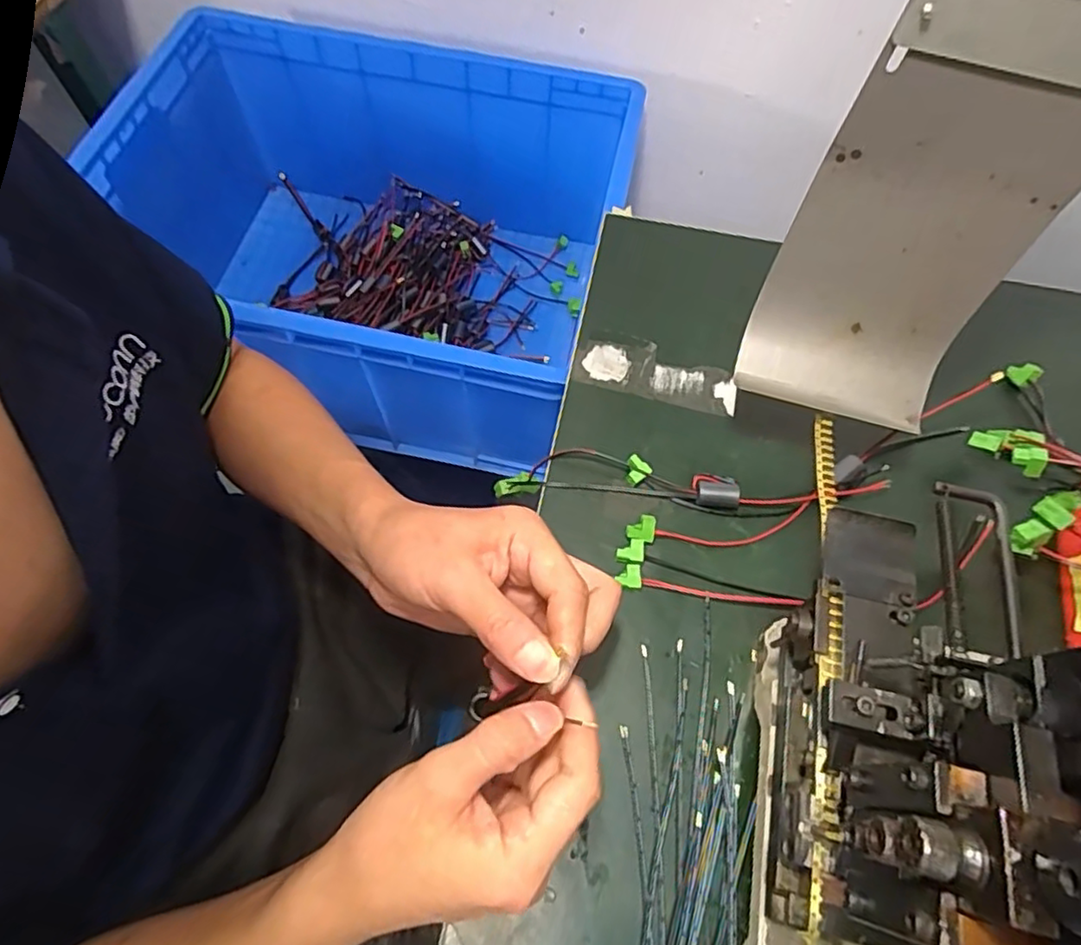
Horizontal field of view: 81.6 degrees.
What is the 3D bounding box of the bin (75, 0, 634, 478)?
[{"bbox_3d":[-0.182,-0.254,0.726,0.525,0.242,0.402,11,65,4],"label":"bin"}]

